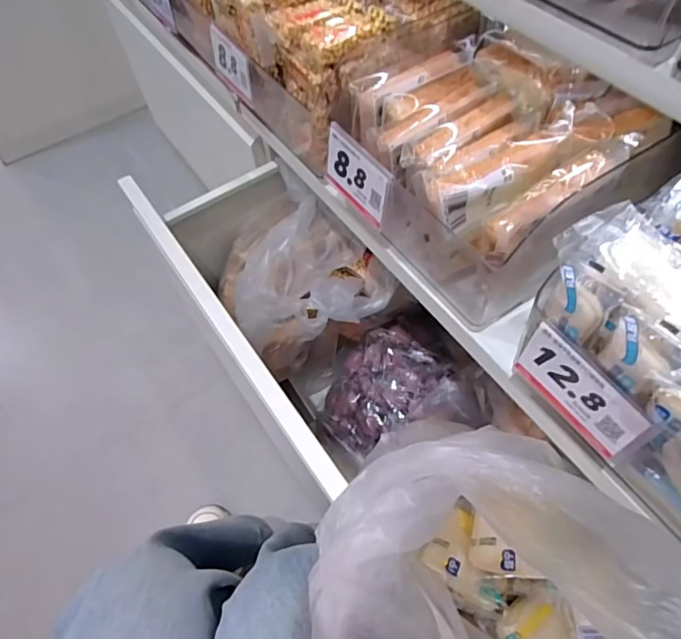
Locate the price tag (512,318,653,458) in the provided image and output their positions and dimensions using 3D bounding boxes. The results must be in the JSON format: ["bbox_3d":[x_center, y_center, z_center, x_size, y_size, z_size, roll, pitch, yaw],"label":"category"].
[{"bbox_3d":[0.173,0.053,0.368,0.004,0.065,0.095,-26,60,-21],"label":"price tag"}]

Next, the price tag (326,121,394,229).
[{"bbox_3d":[0.015,-0.140,0.499,0.007,0.070,0.097,-26,59,-25],"label":"price tag"}]

